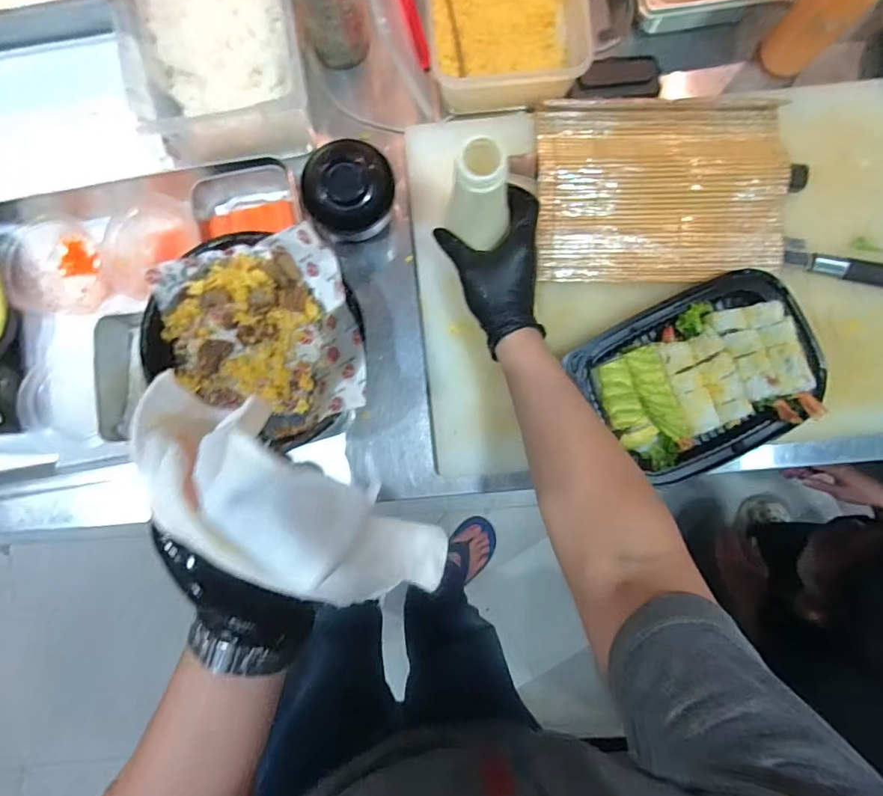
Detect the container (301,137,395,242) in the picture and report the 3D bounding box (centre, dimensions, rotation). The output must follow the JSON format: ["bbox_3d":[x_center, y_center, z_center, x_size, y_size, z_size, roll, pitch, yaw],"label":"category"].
[{"bbox_3d":[-0.098,-0.221,0.552,0.091,0.088,0.091,0,90,-1],"label":"container"}]

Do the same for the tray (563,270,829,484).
[{"bbox_3d":[0.280,-0.021,0.553,0.231,0.038,0.179,-27,91,-1],"label":"tray"}]

